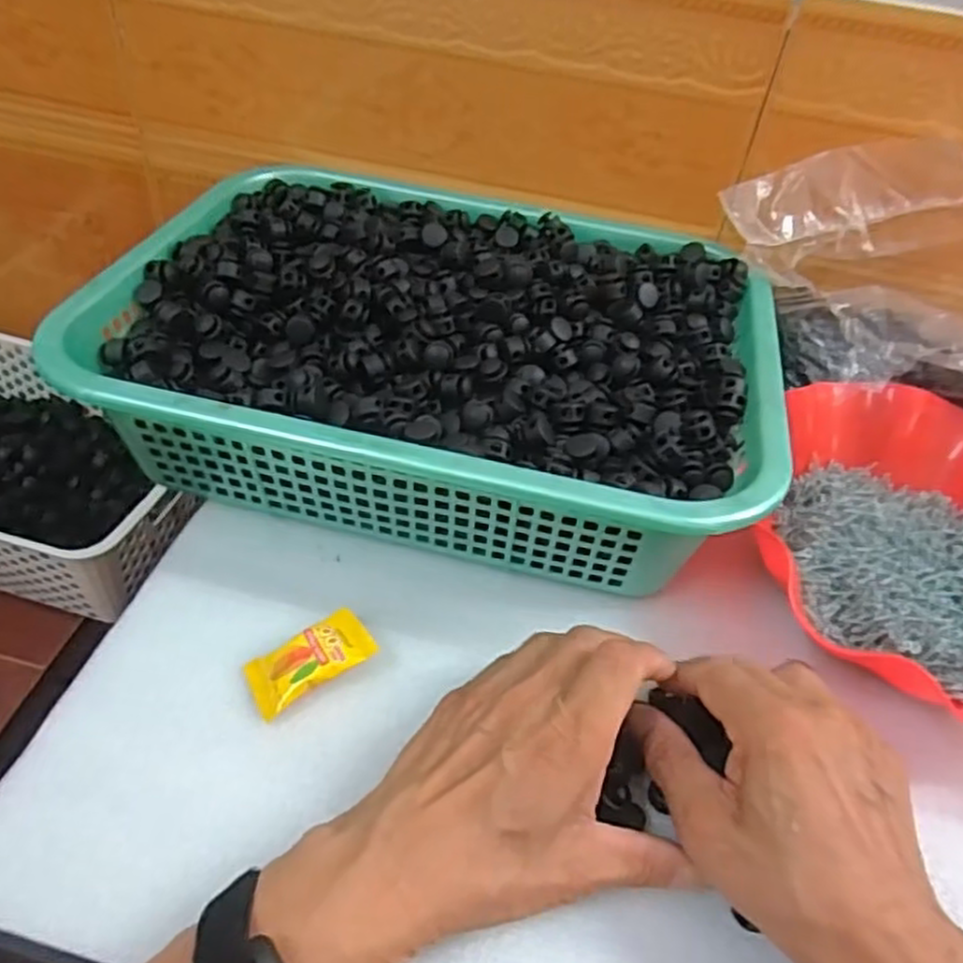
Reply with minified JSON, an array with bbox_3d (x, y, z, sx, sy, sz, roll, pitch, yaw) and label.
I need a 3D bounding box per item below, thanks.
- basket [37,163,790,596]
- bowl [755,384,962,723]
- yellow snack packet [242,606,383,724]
[{"bbox_3d":[-0.022,-0.087,0.476,0.385,0.089,0.293,12,46,5],"label":"basket"},{"bbox_3d":[0.256,0.036,0.424,0.196,0.053,0.216,-4,46,-11],"label":"bowl"},{"bbox_3d":[-0.083,0.088,0.367,0.058,0.020,0.031,-24,53,-27],"label":"yellow snack packet"}]

